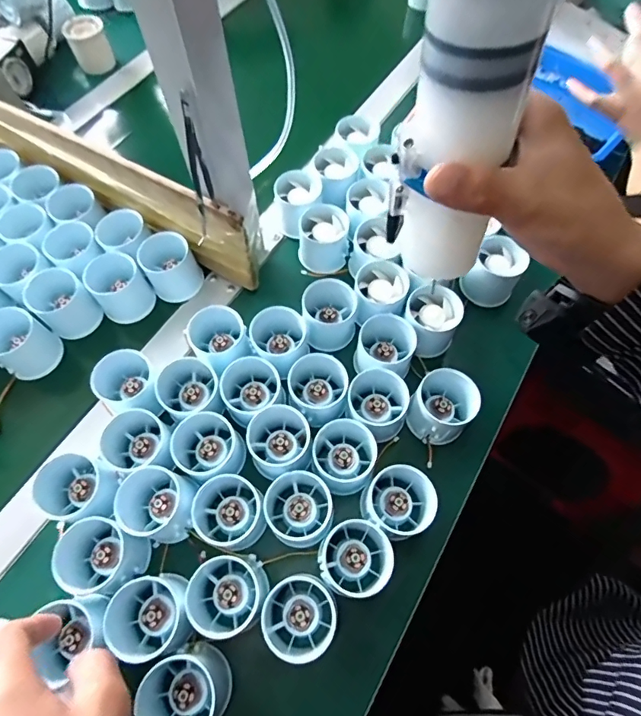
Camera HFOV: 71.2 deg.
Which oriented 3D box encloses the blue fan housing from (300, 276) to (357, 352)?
[{"bbox_3d":[0.008,-0.041,0.438,0.051,0.050,0.055,0,64,1],"label":"blue fan housing"}]

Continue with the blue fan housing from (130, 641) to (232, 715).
[{"bbox_3d":[-0.093,0.230,0.308,0.052,0.040,0.053,0,64,1],"label":"blue fan housing"}]

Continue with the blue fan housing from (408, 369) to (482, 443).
[{"bbox_3d":[0.107,0.043,0.394,0.051,0.046,0.053,0,64,1],"label":"blue fan housing"}]

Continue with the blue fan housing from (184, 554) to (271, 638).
[{"bbox_3d":[-0.071,0.177,0.336,0.059,0.043,0.055,0,64,1],"label":"blue fan housing"}]

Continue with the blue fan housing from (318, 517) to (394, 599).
[{"bbox_3d":[0.028,0.157,0.348,0.056,0.043,0.052,0,64,1],"label":"blue fan housing"}]

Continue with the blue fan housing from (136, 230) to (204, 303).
[{"bbox_3d":[-0.156,-0.095,0.468,0.051,0.052,0.047,0,64,1],"label":"blue fan housing"}]

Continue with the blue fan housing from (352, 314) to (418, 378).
[{"bbox_3d":[0.061,-0.009,0.423,0.054,0.042,0.053,18,65,10],"label":"blue fan housing"}]

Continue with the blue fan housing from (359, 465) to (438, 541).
[{"bbox_3d":[0.063,0.116,0.363,0.057,0.048,0.054,0,64,1],"label":"blue fan housing"}]

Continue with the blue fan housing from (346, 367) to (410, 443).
[{"bbox_3d":[0.049,0.037,0.394,0.054,0.043,0.050,0,64,1],"label":"blue fan housing"}]

